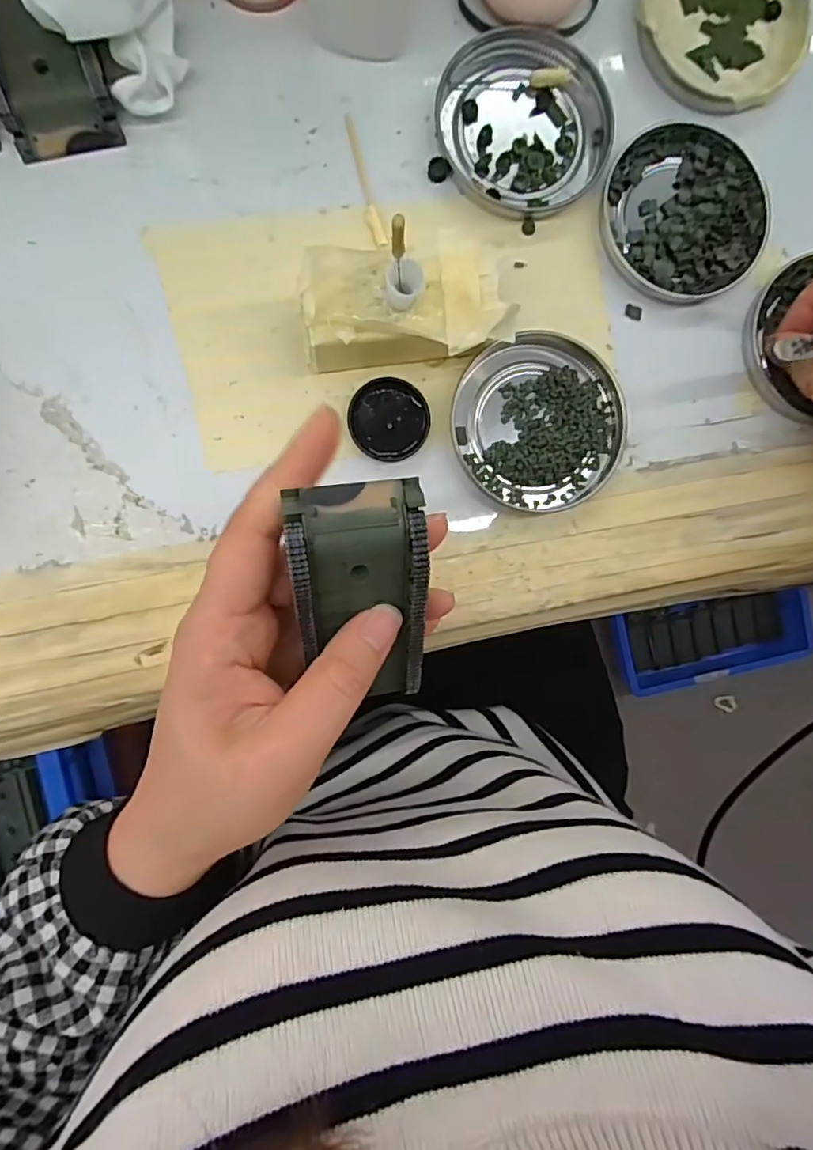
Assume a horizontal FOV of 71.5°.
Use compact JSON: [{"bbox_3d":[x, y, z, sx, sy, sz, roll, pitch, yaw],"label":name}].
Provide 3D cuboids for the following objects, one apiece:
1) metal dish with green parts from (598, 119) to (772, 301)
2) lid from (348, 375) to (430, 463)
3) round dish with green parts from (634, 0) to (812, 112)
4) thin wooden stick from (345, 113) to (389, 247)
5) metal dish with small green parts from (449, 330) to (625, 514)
[{"bbox_3d":[0.130,-0.168,0.263,0.074,0.009,0.078,0,91,-6],"label":"metal dish with green parts"},{"bbox_3d":[-0.008,-0.069,0.252,0.035,0.007,0.034,0,91,-6],"label":"lid"},{"bbox_3d":[0.147,-0.260,0.264,0.078,0.010,0.079,0,91,-6],"label":"round dish with green parts"},{"bbox_3d":[-0.019,-0.175,0.251,0.007,0.004,0.060,-16,92,-5],"label":"thin wooden stick"},{"bbox_3d":[0.061,-0.069,0.258,0.080,0.010,0.075,0,91,-6],"label":"metal dish with small green parts"}]

